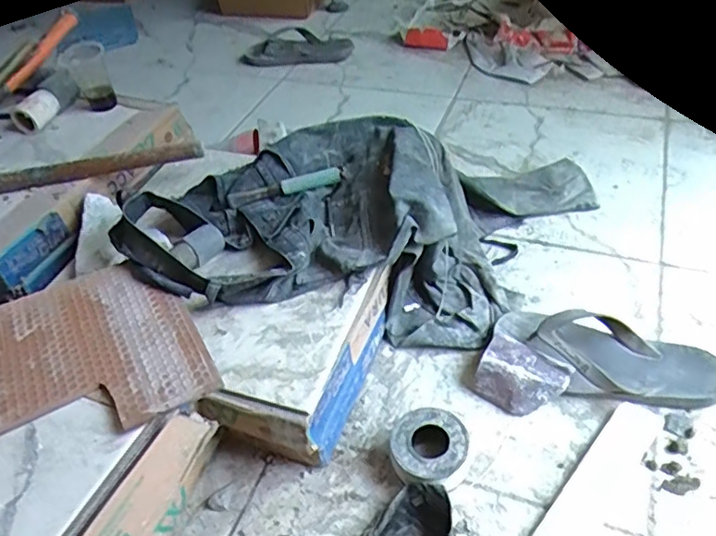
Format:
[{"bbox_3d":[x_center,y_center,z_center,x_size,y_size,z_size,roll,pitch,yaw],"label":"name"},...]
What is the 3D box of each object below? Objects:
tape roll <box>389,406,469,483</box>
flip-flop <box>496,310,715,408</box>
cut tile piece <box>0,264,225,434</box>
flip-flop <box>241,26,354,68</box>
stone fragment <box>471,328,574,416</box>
[{"bbox_3d":[0.078,0.200,0.658,0.080,0.044,0.087,-3,44,3],"label":"tape roll"},{"bbox_3d":[0.297,0.106,0.713,0.254,0.057,0.105,8,45,14],"label":"flip-flop"},{"bbox_3d":[-0.376,0.118,0.606,0.418,0.016,0.240,-23,44,-14],"label":"cut tile piece"},{"bbox_3d":[-0.151,-0.540,1.448,0.262,0.053,0.108,1,44,7],"label":"flip-flop"},{"bbox_3d":[0.194,0.128,0.718,0.106,0.040,0.085,27,53,29],"label":"stone fragment"}]

